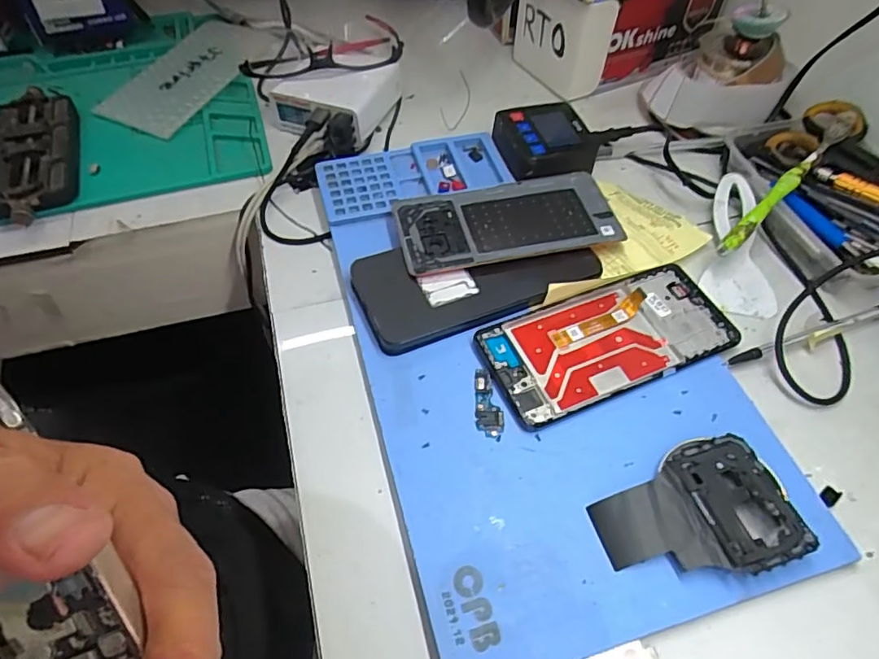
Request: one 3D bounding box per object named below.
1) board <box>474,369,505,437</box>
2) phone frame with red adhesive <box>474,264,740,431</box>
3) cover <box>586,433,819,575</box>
[{"bbox_3d":[0.029,0.042,0.332,0.016,0.004,0.044,-1,53,-2],"label":"board"},{"bbox_3d":[0.111,0.005,0.361,0.165,0.008,0.074,-20,56,-15],"label":"phone frame with red adhesive"},{"bbox_3d":[0.132,0.094,0.291,0.098,0.015,0.067,-7,53,-6],"label":"cover"}]

